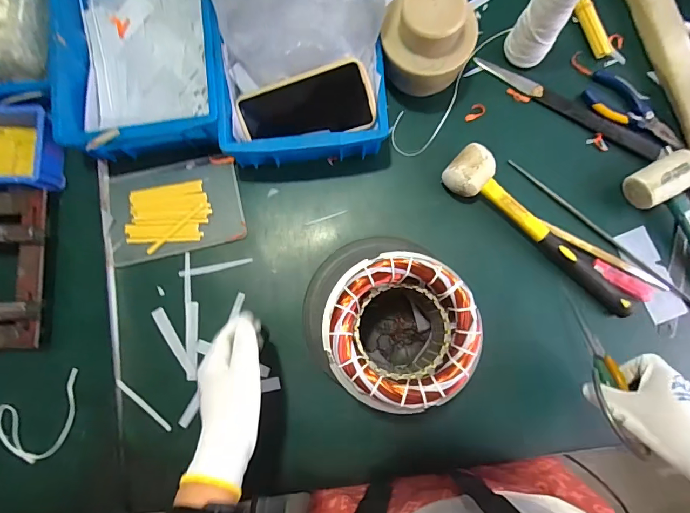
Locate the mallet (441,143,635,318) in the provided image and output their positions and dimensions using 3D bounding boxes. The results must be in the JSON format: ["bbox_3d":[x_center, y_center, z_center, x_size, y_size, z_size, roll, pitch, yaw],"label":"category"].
[{"bbox_3d":[0.237,-0.025,0.528,0.059,0.045,0.278,-45,84,-4],"label":"mallet"}]

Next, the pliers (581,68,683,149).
[{"bbox_3d":[0.383,-0.193,0.559,0.134,0.016,0.057,31,85,5],"label":"pliers"}]

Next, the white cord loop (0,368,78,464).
[{"bbox_3d":[-0.370,0.202,0.525,0.113,0.008,0.080,-27,83,-2],"label":"white cord loop"}]

